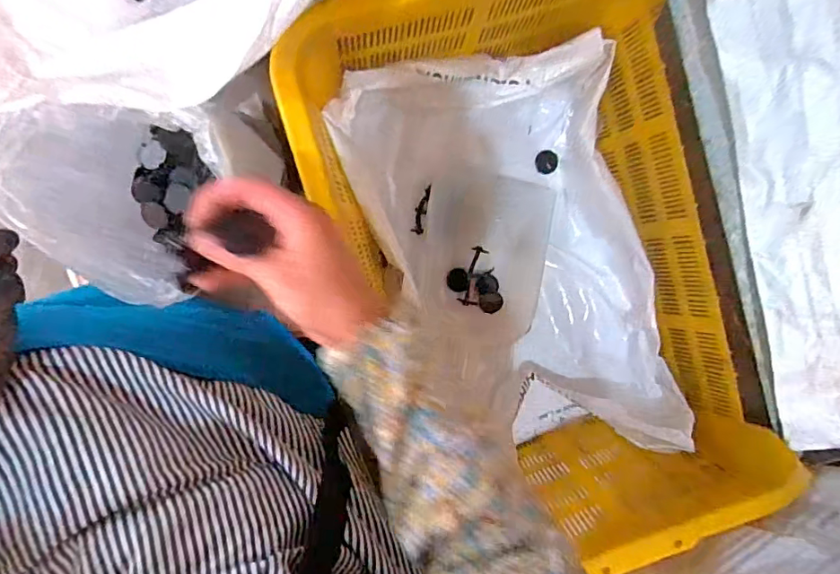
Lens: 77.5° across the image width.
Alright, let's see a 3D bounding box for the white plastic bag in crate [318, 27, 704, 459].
[{"bbox_3d":[0.126,-0.028,0.729,0.371,0.181,0.536,-16,96,-6],"label":"white plastic bag in crate"}]

